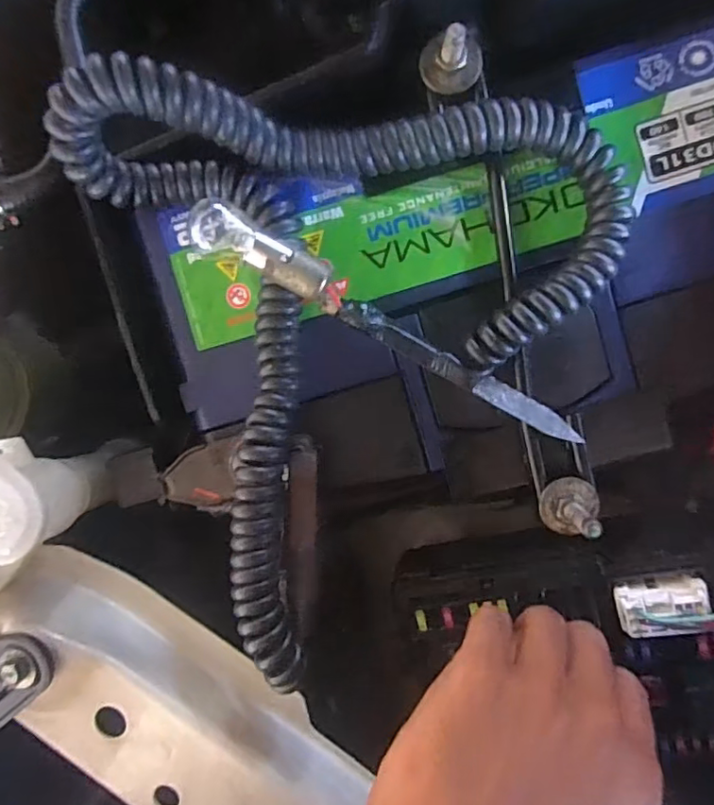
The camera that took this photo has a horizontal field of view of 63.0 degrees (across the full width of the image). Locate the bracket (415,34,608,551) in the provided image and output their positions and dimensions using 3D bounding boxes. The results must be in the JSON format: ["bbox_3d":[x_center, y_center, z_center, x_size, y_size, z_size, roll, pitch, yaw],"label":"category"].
[{"bbox_3d":[0.068,-0.048,0.253,0.025,0.019,0.220,-16,94,4],"label":"bracket"}]

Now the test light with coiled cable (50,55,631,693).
[{"bbox_3d":[0.017,-0.033,0.239,0.210,0.053,0.247,-21,94,5],"label":"test light with coiled cable"}]

